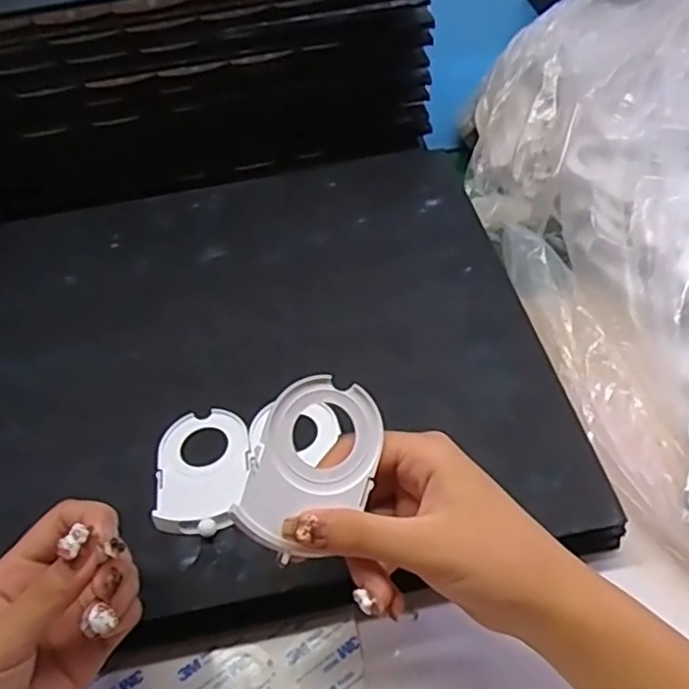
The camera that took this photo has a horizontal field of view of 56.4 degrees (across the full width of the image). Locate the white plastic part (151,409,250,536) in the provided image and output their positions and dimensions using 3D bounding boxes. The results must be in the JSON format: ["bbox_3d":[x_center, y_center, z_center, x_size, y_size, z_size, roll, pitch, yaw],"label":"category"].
[{"bbox_3d":[-0.085,0.073,0.382,0.054,0.007,0.081,-2,49,4],"label":"white plastic part"}]

